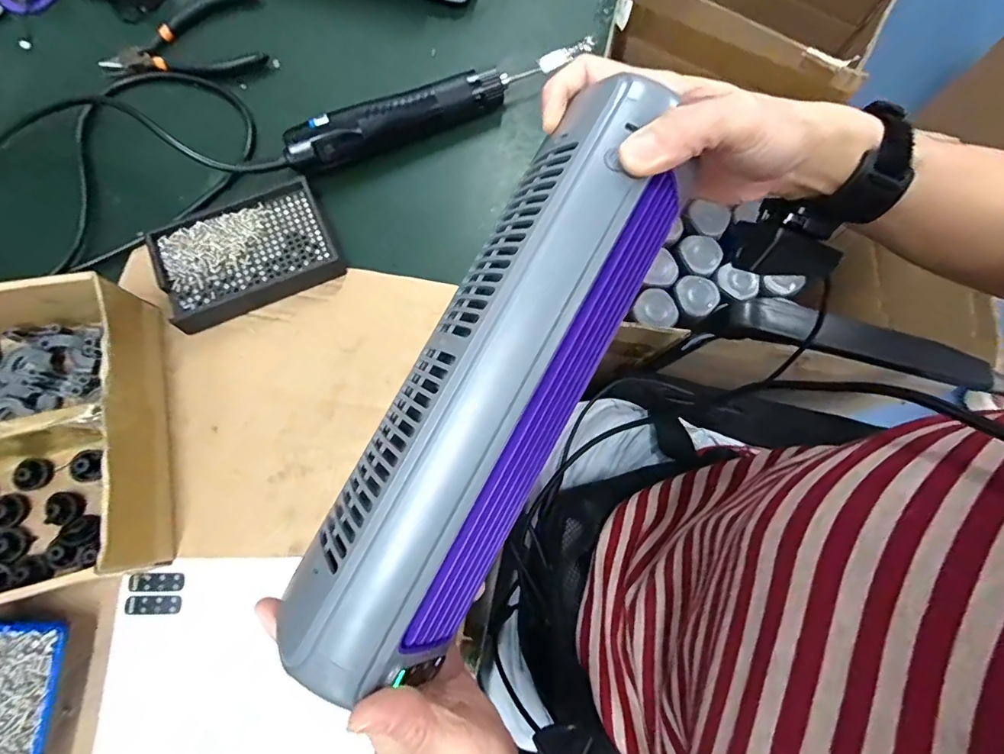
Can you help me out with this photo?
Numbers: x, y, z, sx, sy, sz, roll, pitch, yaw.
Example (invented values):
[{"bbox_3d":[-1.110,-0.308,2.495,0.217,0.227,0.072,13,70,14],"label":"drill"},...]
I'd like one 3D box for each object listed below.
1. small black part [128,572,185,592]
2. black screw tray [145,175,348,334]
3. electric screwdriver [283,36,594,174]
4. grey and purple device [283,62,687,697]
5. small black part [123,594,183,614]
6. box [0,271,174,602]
[{"bbox_3d":[-0.246,0.146,0.342,0.038,0.005,0.014,1,76,-1],"label":"small black part"},{"bbox_3d":[-0.208,-0.102,0.396,0.134,0.021,0.090,-25,78,-7],"label":"black screw tray"},{"bbox_3d":[-0.055,-0.242,0.426,0.278,0.037,0.043,-28,78,-8],"label":"electric screwdriver"},{"bbox_3d":[-0.002,-0.002,0.223,0.078,0.043,0.290,28,86,6],"label":"grey and purple device"},{"bbox_3d":[-0.245,0.160,0.338,0.037,0.004,0.012,1,76,-1],"label":"small black part"},{"bbox_3d":[-0.334,0.046,0.329,0.167,0.072,0.197,-11,76,-4],"label":"box"}]

